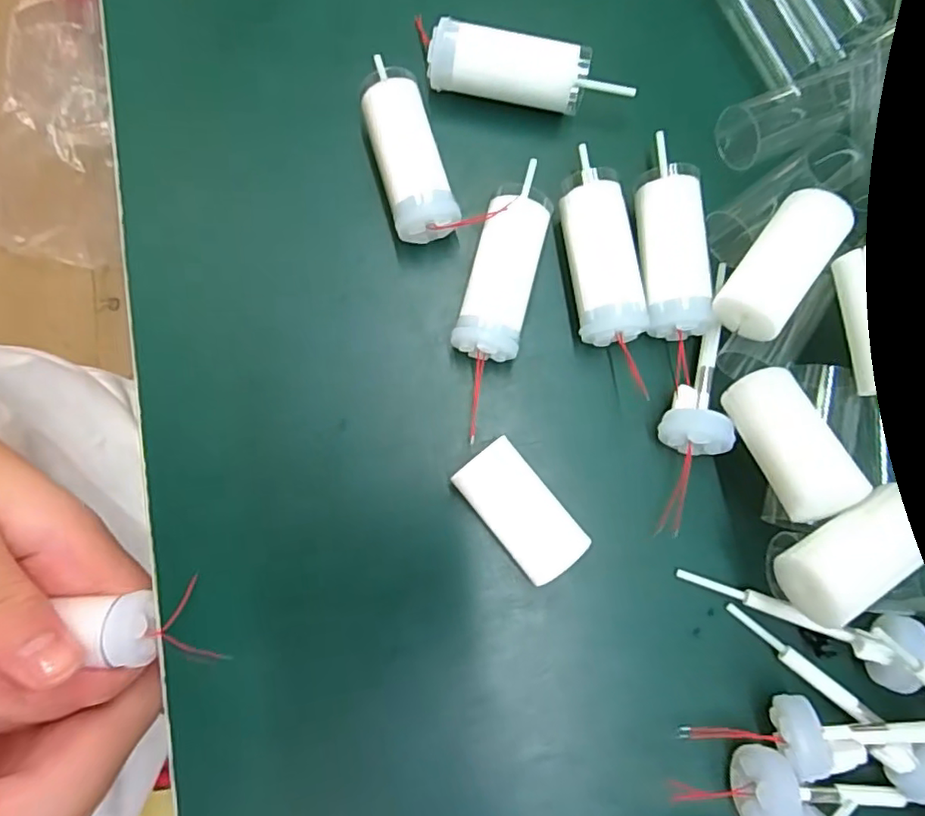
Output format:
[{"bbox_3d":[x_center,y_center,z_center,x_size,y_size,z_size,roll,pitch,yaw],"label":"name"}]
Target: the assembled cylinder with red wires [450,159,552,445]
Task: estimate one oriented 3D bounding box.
[{"bbox_3d":[0.010,-0.033,0.187,0.019,0.021,0.078,16,80,2],"label":"assembled cylinder with red wires"}]

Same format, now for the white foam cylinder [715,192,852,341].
[{"bbox_3d":[0.092,-0.041,0.172,0.020,0.016,0.042,38,81,5],"label":"white foam cylinder"}]

